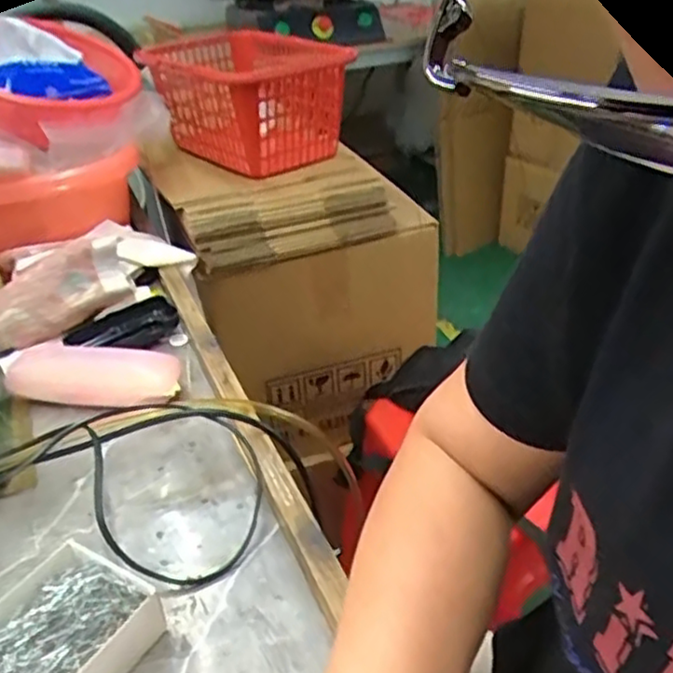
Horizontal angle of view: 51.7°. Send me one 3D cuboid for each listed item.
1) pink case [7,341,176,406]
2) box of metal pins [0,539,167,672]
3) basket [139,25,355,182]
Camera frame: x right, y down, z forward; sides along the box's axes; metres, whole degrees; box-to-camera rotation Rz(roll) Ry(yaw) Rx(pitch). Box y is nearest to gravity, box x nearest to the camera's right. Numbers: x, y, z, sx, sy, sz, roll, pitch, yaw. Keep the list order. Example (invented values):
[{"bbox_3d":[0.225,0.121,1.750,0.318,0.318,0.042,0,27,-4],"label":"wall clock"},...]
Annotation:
[{"bbox_3d":[-0.219,0.034,0.626,0.152,0.038,0.058,-2,33,0],"label":"pink case"},{"bbox_3d":[-0.161,0.177,0.402,0.078,0.046,0.099,17,37,27],"label":"box of metal pins"},{"bbox_3d":[-0.119,-0.315,0.945,0.197,0.140,0.231,-28,41,-34],"label":"basket"}]

